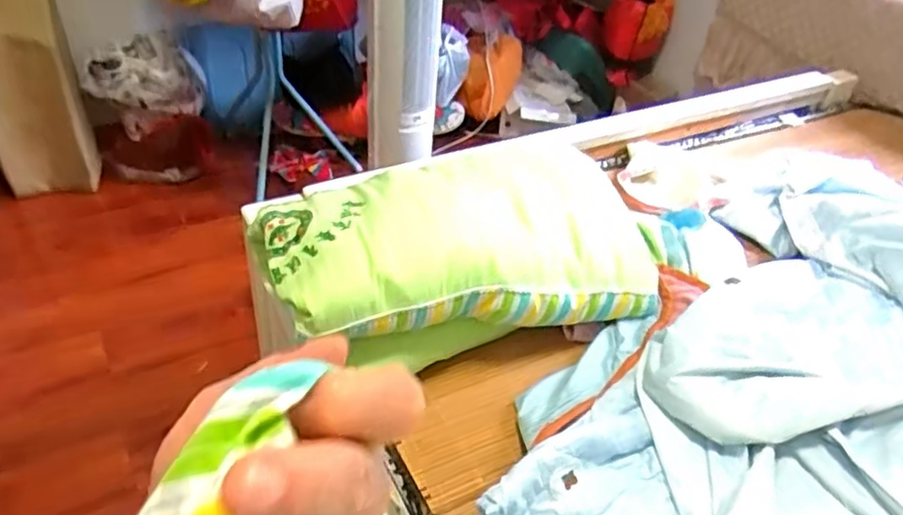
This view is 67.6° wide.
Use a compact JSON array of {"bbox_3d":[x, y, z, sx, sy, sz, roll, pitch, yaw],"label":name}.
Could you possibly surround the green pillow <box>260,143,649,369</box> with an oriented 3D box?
[{"bbox_3d":[0.033,-0.012,0.915,0.539,0.139,0.248,-9,44,-16],"label":"green pillow"}]

